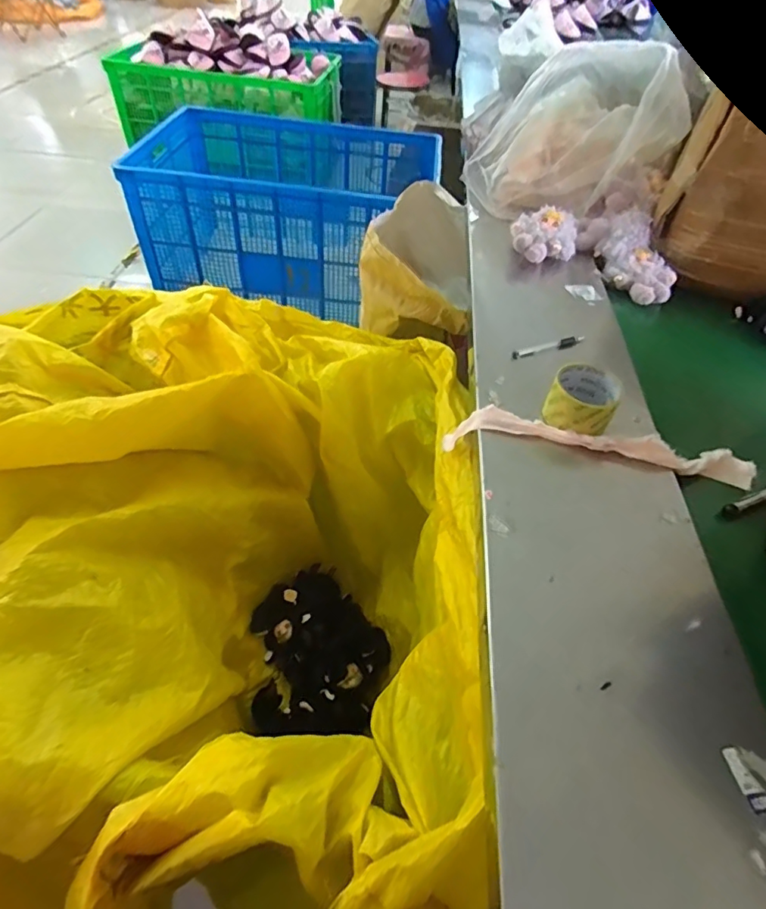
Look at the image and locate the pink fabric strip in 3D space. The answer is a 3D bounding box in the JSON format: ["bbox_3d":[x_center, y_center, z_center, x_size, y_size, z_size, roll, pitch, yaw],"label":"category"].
[{"bbox_3d":[0.283,-0.002,0.666,0.391,0.083,0.054,10,48,4],"label":"pink fabric strip"}]

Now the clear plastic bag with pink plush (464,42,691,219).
[{"bbox_3d":[0.387,-0.609,0.980,0.328,0.257,0.255,-11,50,-15],"label":"clear plastic bag with pink plush"}]

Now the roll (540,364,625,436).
[{"bbox_3d":[0.259,-0.070,0.659,0.081,0.053,0.085,3,48,-3],"label":"roll"}]

